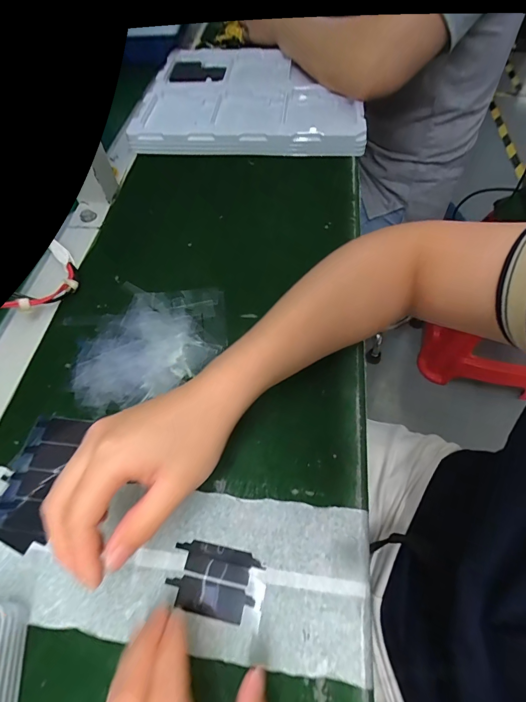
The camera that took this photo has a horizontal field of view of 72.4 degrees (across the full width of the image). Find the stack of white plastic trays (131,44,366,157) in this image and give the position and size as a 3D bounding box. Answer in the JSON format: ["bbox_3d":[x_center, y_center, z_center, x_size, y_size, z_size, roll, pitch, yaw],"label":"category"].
[{"bbox_3d":[-0.012,-0.381,0.536,0.309,0.027,0.272,5,60,7],"label":"stack of white plastic trays"}]

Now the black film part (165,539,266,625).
[{"bbox_3d":[-0.032,0.148,0.234,0.056,0.004,0.038,10,60,8],"label":"black film part"}]

